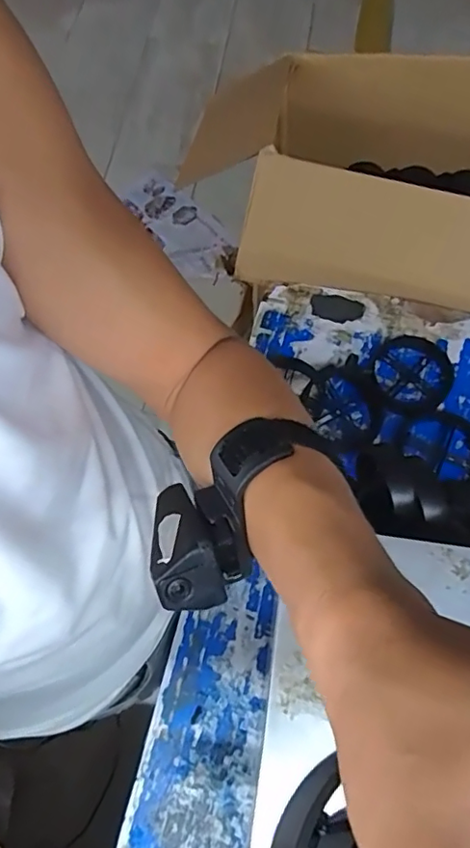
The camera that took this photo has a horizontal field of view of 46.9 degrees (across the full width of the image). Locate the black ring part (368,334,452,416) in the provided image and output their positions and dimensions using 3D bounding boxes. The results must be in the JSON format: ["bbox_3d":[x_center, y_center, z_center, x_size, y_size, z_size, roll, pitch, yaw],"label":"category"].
[{"bbox_3d":[0.221,-0.064,0.681,0.100,0.023,0.107,0,68,0],"label":"black ring part"}]

